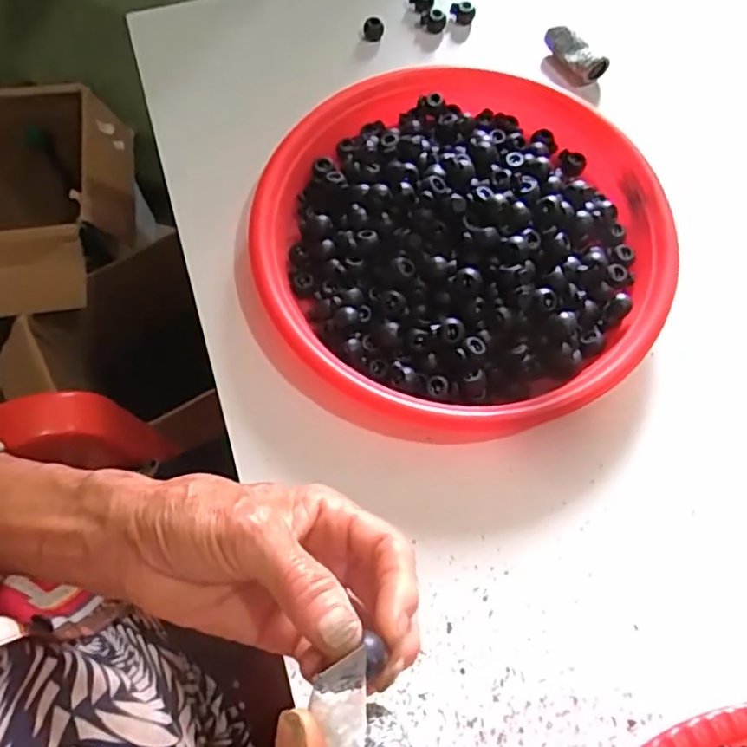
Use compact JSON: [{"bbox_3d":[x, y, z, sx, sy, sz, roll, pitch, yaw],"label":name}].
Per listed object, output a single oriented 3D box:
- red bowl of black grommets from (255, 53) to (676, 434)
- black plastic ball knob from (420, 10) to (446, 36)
[{"bbox_3d":[0.056,-0.086,0.396,0.240,0.053,0.250,0,68,0],"label":"red bowl of black grommets"},{"bbox_3d":[0.046,-0.272,0.488,0.019,0.013,0.015,6,68,2],"label":"black plastic ball knob"}]

